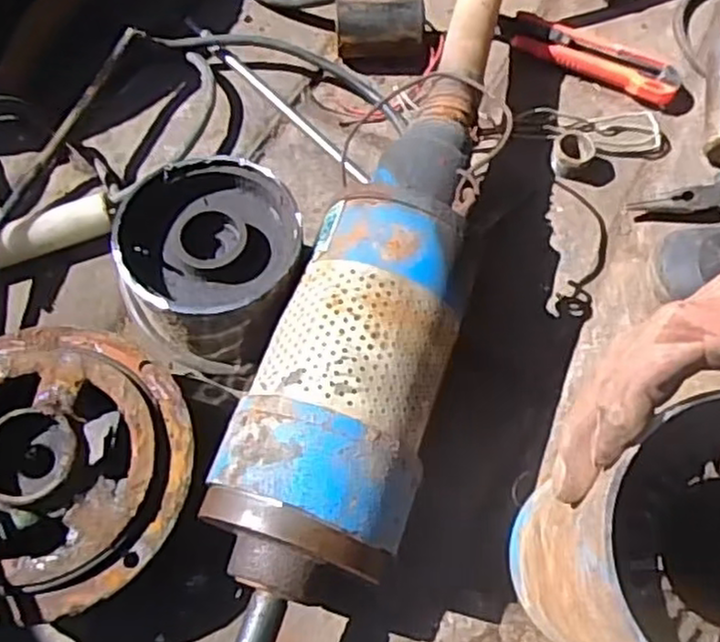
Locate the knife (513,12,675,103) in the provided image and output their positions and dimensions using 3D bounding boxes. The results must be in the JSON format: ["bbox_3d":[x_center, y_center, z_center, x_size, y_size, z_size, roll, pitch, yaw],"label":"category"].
[{"bbox_3d":[0.177,-0.198,0.548,0.127,0.018,0.036,28,68,9],"label":"knife"}]

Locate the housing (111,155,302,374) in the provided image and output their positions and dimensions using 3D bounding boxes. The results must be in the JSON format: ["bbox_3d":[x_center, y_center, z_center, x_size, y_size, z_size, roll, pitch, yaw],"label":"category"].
[{"bbox_3d":[-0.084,-0.028,0.428,0.096,0.089,0.103,-2,67,-4],"label":"housing"}]

